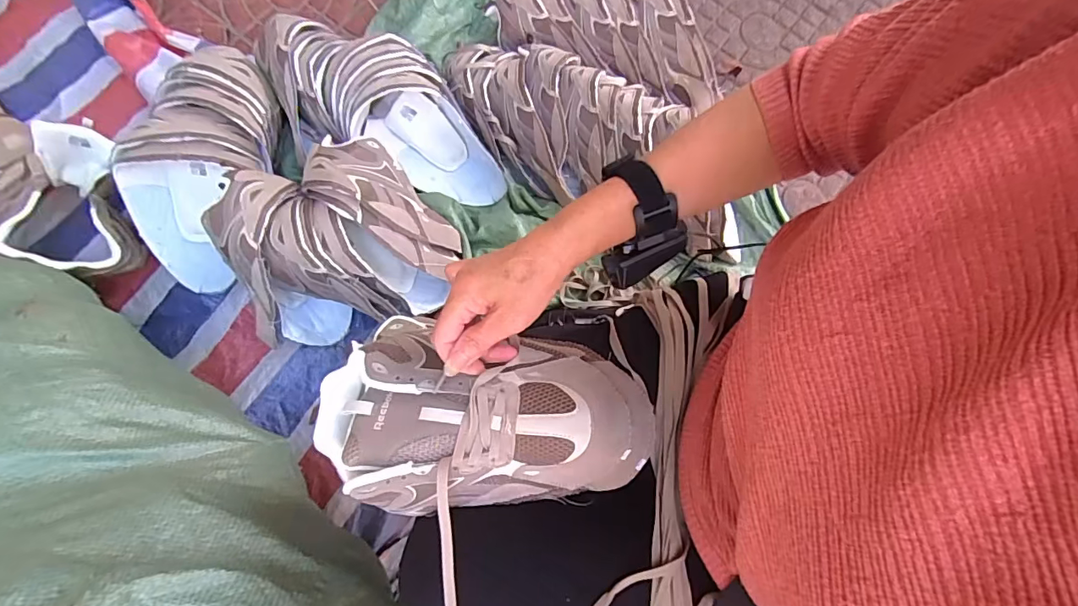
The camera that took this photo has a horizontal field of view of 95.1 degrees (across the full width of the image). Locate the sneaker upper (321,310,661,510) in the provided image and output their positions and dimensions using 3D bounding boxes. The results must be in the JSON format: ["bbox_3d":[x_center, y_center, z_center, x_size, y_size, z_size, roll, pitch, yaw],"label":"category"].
[{"bbox_3d":[-0.046,0.093,0.395,0.261,0.067,0.147,10,78,1],"label":"sneaker upper"}]

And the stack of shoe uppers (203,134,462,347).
[{"bbox_3d":[-0.283,-0.088,0.724,0.291,0.180,0.218,-20,79,-6],"label":"stack of shoe uppers"}]

